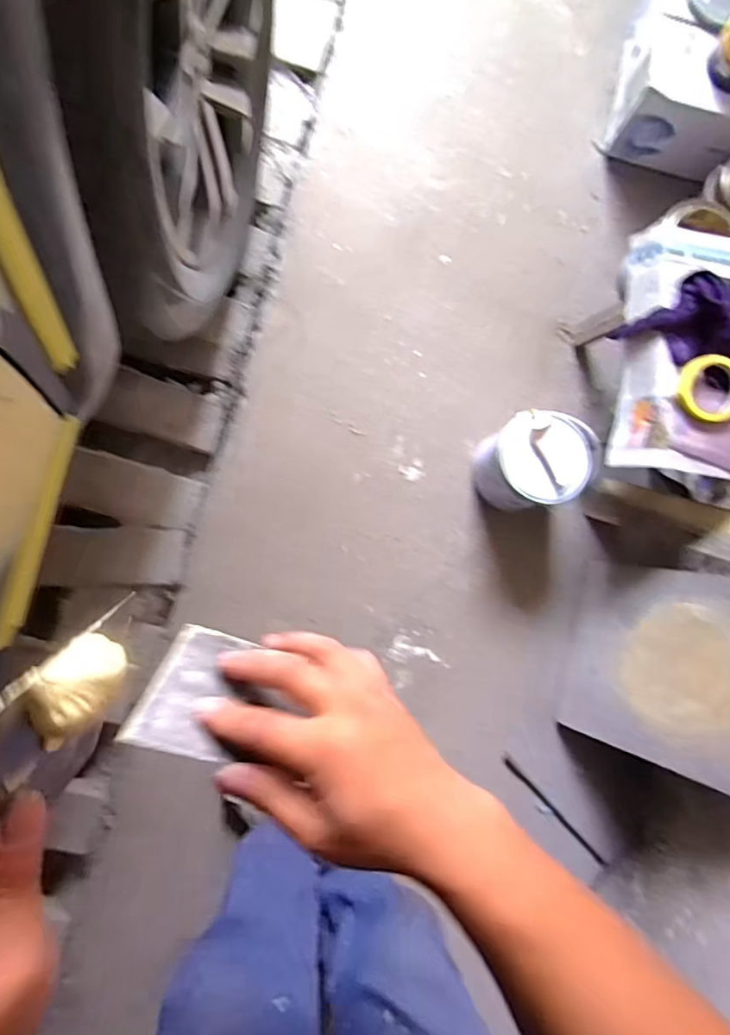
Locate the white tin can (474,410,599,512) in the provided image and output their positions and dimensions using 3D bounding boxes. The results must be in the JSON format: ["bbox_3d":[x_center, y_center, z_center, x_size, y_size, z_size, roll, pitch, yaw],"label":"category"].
[{"bbox_3d":[0.301,-0.095,0.976,0.179,0.163,0.159,-3,85,-8],"label":"white tin can"}]

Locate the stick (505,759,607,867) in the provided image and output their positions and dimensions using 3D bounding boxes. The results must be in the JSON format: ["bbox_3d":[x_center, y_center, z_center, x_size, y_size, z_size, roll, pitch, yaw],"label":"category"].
[{"bbox_3d":[0.352,0.544,1.022,0.013,0.010,0.262,-43,89,-7],"label":"stick"}]

